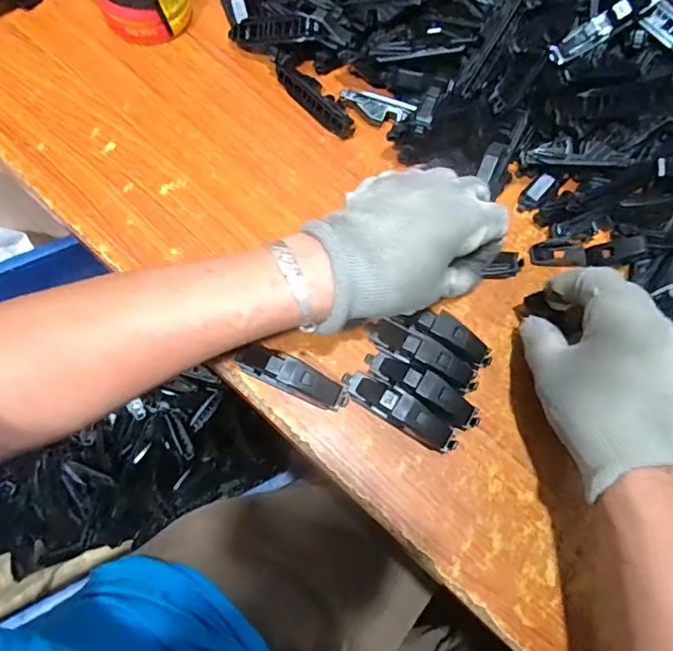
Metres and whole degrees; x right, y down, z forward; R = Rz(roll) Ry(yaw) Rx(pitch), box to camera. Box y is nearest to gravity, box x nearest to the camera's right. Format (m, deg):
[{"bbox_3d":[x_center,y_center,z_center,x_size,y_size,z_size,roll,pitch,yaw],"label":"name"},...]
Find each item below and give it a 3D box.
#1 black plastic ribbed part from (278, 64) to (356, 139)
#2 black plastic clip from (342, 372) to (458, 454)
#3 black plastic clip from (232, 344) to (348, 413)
[{"bbox_3d":[-0.014,-0.180,0.415,0.021,0.013,0.078,-42,80,-15],"label":"black plastic ribbed part"},{"bbox_3d":[0.041,0.054,0.335,0.080,0.019,0.020,34,73,7],"label":"black plastic clip"},{"bbox_3d":[-0.027,0.034,0.337,0.072,0.020,0.021,26,72,4],"label":"black plastic clip"}]

